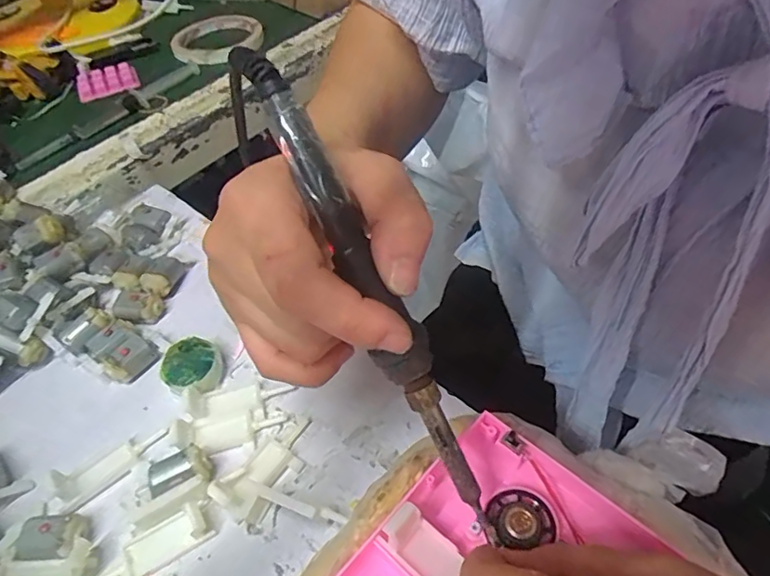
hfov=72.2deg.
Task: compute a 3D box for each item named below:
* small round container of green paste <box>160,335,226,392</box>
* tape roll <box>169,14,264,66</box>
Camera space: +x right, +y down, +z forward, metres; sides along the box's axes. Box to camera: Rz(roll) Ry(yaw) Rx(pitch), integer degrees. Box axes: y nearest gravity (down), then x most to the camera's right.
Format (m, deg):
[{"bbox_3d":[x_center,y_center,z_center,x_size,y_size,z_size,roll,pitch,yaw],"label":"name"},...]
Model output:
[{"bbox_3d":[-0.112,0.046,0.308,0.031,0.017,0.031,-2,50,3],"label":"small round container of green paste"},{"bbox_3d":[-0.192,-0.283,0.593,0.101,0.009,0.110,-2,50,3],"label":"tape roll"}]

